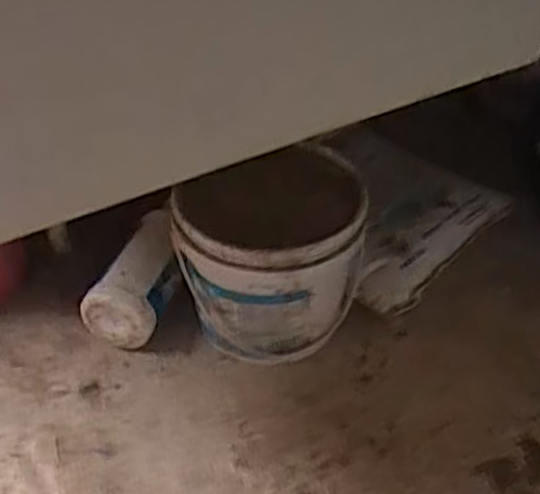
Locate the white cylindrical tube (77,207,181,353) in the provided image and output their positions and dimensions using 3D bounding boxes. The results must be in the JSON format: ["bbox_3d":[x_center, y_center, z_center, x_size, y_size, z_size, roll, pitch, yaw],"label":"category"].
[{"bbox_3d":[-0.116,0.030,0.720,0.070,0.066,0.130,12,44,21],"label":"white cylindrical tube"}]

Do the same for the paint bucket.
[{"bbox_3d":[0.003,0.014,0.675,0.145,0.164,0.131,9,41,9],"label":"paint bucket"}]

